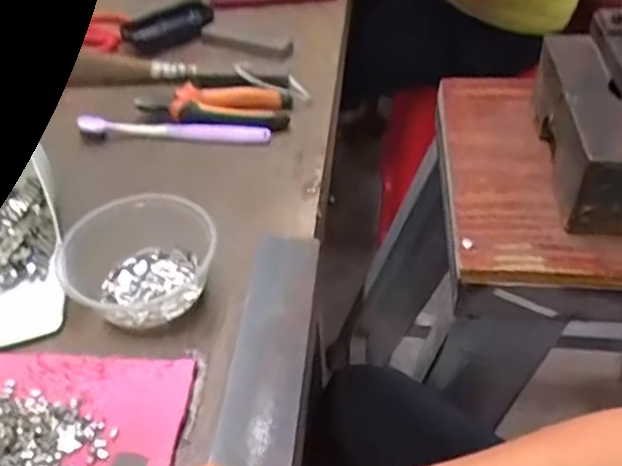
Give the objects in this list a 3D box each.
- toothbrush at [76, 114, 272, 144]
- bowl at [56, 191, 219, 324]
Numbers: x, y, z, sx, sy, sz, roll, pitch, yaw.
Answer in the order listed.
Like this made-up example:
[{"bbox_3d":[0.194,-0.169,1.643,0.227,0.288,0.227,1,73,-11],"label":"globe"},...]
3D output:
[{"bbox_3d":[-0.134,-0.100,0.609,0.189,0.019,0.012,5,45,5],"label":"toothbrush"},{"bbox_3d":[-0.125,0.019,0.454,0.107,0.051,0.096,-21,49,-20],"label":"bowl"}]

